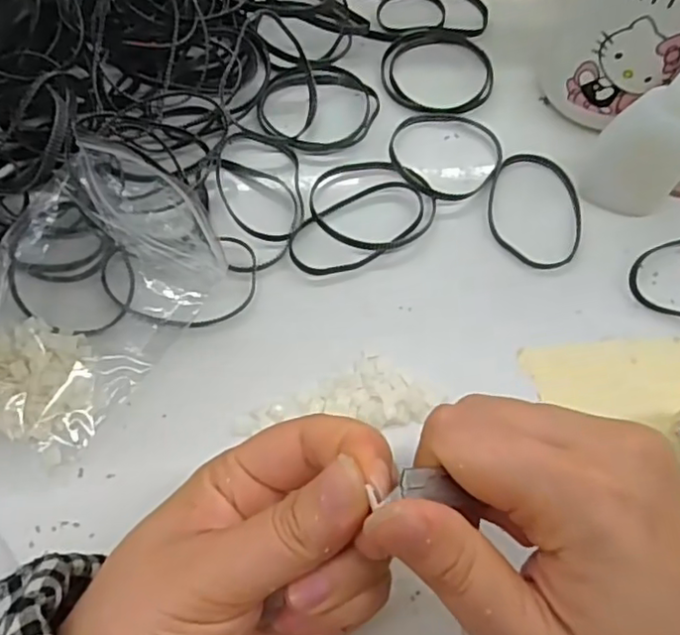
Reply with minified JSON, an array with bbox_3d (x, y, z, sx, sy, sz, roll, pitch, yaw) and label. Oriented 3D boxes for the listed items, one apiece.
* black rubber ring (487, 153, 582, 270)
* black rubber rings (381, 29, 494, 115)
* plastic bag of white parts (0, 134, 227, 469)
[{"bbox_3d":[0.101,-0.056,0.329,0.048,0.005,0.066,4,69,1],"label":"black rubber ring"},{"bbox_3d":[0.057,-0.141,0.363,0.064,0.006,0.060,1,66,-3],"label":"black rubber rings"},{"bbox_3d":[-0.112,-0.013,0.282,0.090,0.026,0.129,34,68,12],"label":"plastic bag of white parts"}]

